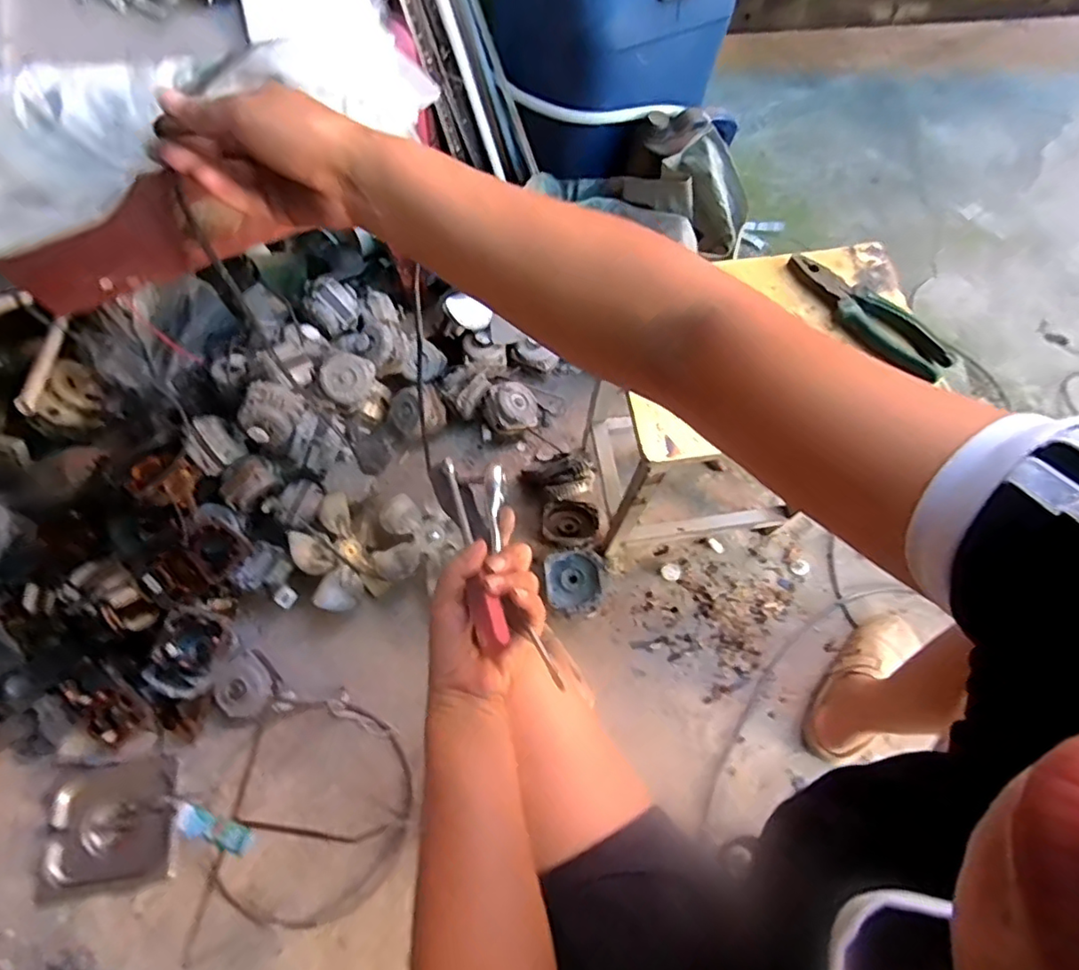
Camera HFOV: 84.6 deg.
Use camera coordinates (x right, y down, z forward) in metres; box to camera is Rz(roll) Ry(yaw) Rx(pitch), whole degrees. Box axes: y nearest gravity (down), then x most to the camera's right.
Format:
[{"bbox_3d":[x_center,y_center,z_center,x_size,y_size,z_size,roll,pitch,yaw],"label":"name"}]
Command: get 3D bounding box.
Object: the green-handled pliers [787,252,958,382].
[{"bbox_3d":[0.359,-0.190,0.650,0.050,0.024,0.194,-41,70,-16],"label":"green-handled pliers"}]

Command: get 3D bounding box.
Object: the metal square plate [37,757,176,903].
[{"bbox_3d":[-0.619,0.490,0.851,0.173,0.030,0.165,-8,65,-2],"label":"metal square plate"}]

